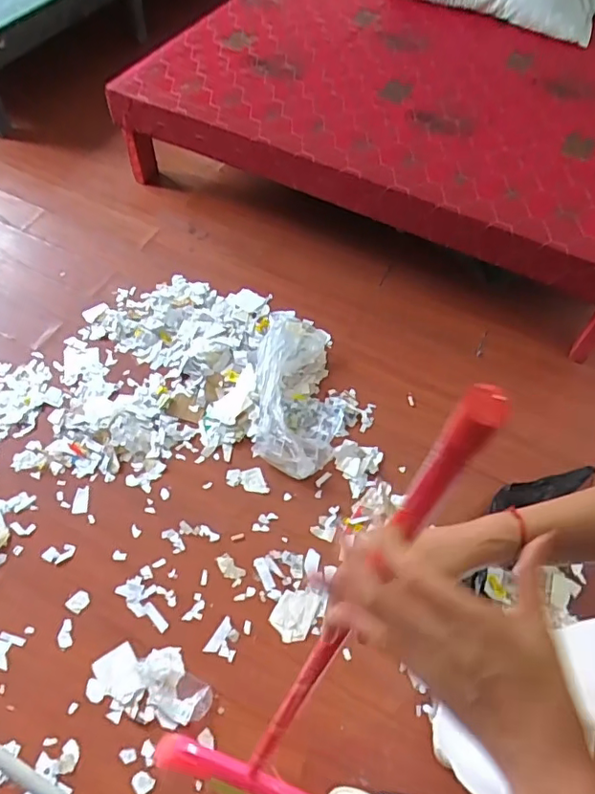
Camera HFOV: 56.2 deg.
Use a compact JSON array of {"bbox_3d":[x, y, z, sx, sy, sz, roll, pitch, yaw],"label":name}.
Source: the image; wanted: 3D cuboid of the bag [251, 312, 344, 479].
[{"bbox_3d":[0.011,-0.034,1.571,0.260,0.066,0.528,3,58,-3],"label":"bag"}]

